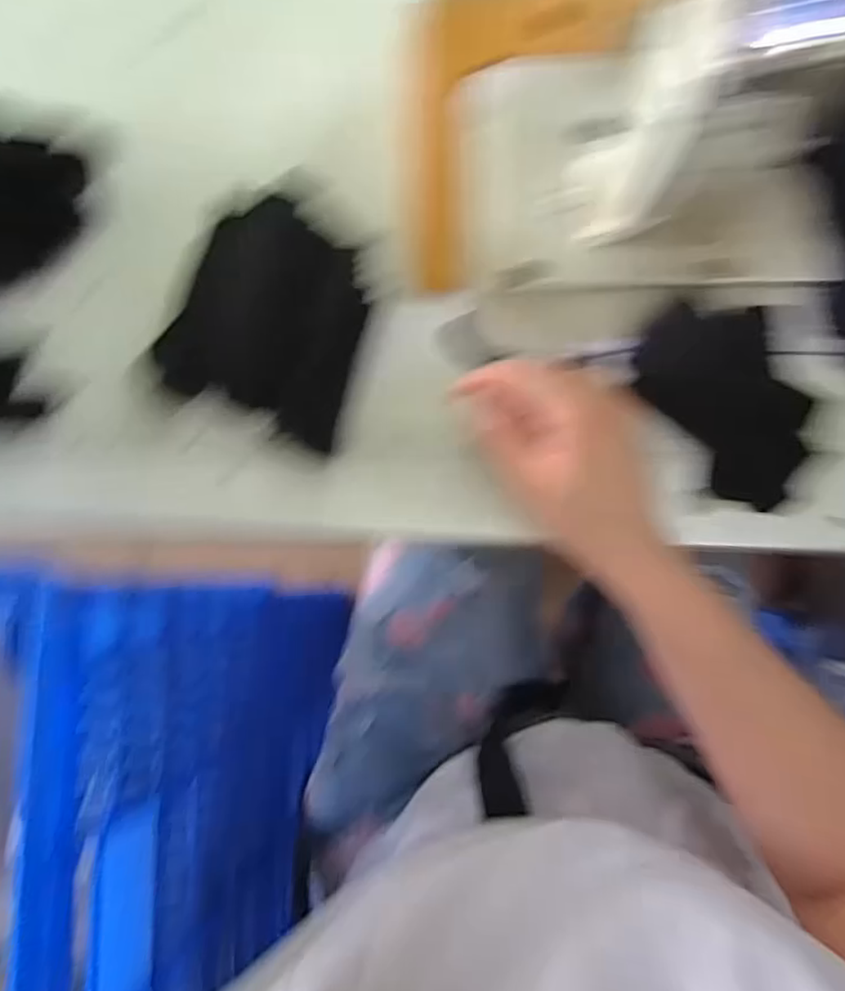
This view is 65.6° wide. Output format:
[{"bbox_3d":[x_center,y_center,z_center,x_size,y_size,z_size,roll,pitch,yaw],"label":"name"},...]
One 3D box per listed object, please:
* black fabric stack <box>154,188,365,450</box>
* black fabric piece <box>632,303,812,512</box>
[{"bbox_3d":[-0.093,-0.112,0.415,0.120,0.021,0.130,21,85,8],"label":"black fabric stack"},{"bbox_3d":[0.179,-0.056,0.380,0.076,0.008,0.120,-29,80,1],"label":"black fabric piece"}]

